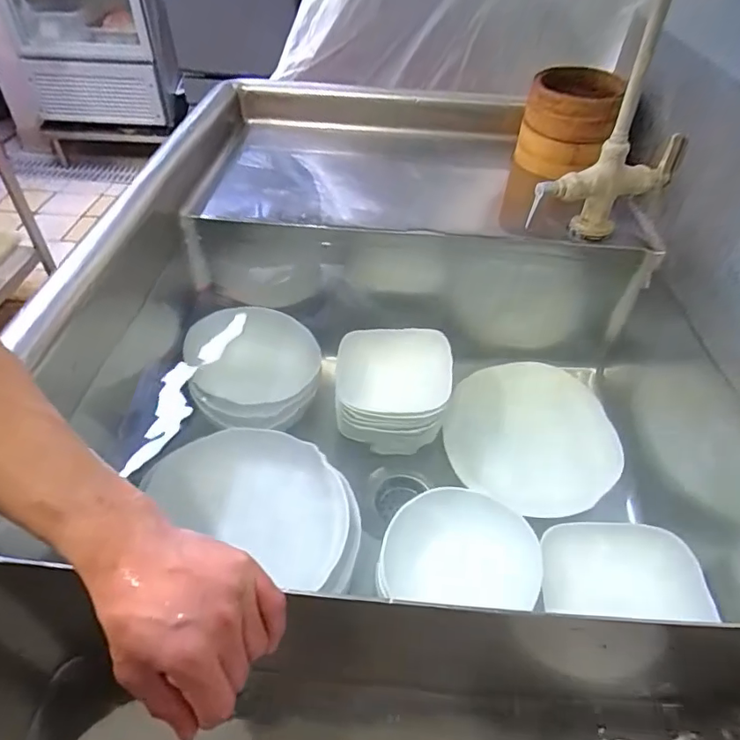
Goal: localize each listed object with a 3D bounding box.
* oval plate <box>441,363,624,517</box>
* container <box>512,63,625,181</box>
[{"bbox_3d":[0.206,0.090,0.668,0.214,0.187,0.013,23,17,13],"label":"oval plate"},{"bbox_3d":[0.290,-0.370,0.768,0.117,0.114,0.120,18,49,12],"label":"container"}]

